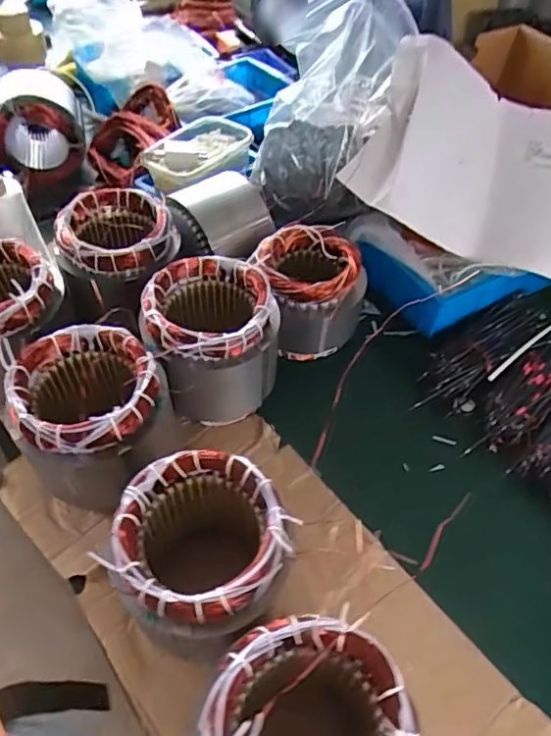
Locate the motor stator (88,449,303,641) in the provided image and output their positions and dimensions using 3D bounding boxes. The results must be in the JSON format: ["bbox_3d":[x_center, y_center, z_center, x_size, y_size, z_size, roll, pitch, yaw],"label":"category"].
[{"bbox_3d":[-0.063,0.171,0.497,0.142,0.149,0.135,2,51,-2],"label":"motor stator"}]

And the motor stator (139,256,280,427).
[{"bbox_3d":[-0.074,-0.034,0.645,0.137,0.131,0.142,-22,56,-19],"label":"motor stator"}]

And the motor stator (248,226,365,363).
[{"bbox_3d":[0.043,-0.096,0.725,0.130,0.132,0.122,2,51,-2],"label":"motor stator"}]

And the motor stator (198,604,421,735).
[{"bbox_3d":[0.021,0.277,0.414,0.132,0.173,0.132,-14,54,-14],"label":"motor stator"}]

